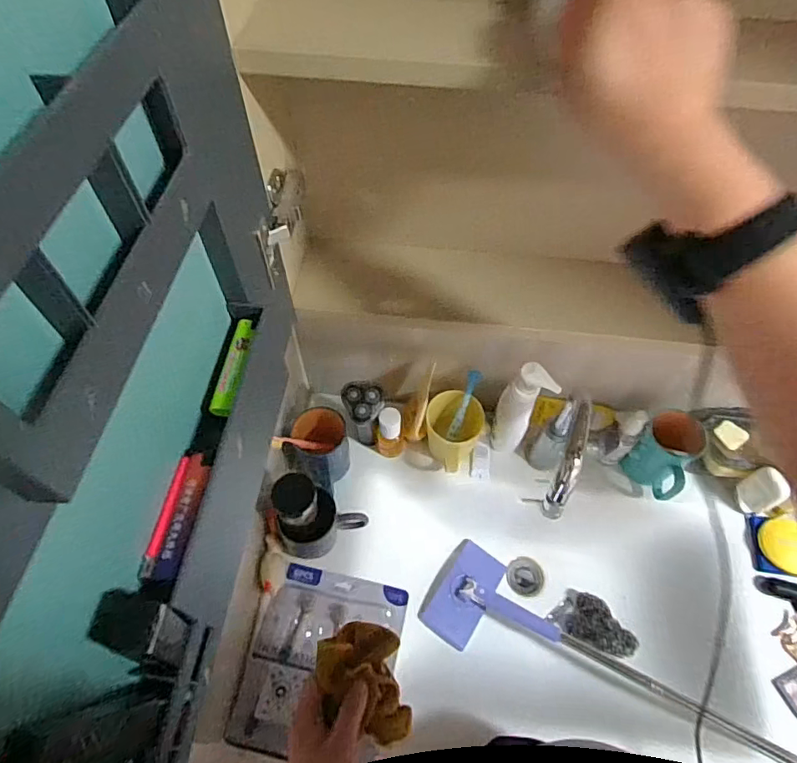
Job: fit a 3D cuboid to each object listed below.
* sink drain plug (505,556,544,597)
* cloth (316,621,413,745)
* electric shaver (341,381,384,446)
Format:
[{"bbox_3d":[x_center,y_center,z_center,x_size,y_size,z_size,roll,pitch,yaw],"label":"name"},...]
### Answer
[{"bbox_3d":[0.215,0.333,0.880,0.062,0.018,0.059,0,57,0],"label":"sink drain plug"},{"bbox_3d":[-0.034,0.274,0.477,0.077,0.039,0.095,-9,58,-6],"label":"cloth"},{"bbox_3d":[-0.048,0.059,0.771,0.059,0.140,0.051,-11,58,-7],"label":"electric shaver"}]

